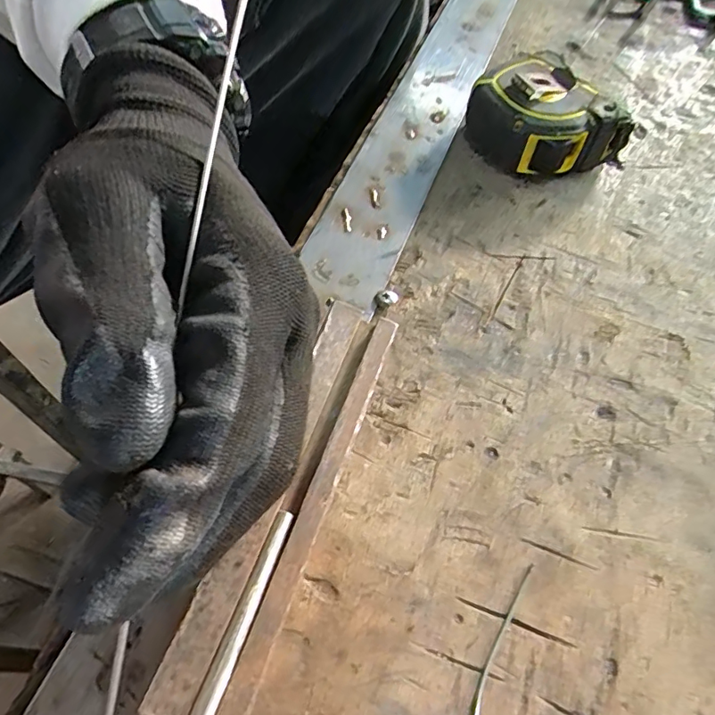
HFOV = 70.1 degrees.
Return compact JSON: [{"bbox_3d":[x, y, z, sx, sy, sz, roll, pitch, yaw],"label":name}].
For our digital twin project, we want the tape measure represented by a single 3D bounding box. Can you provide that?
[{"bbox_3d":[0.108,-0.138,0.290,0.081,0.037,0.071,-22,62,-15],"label":"tape measure"}]

